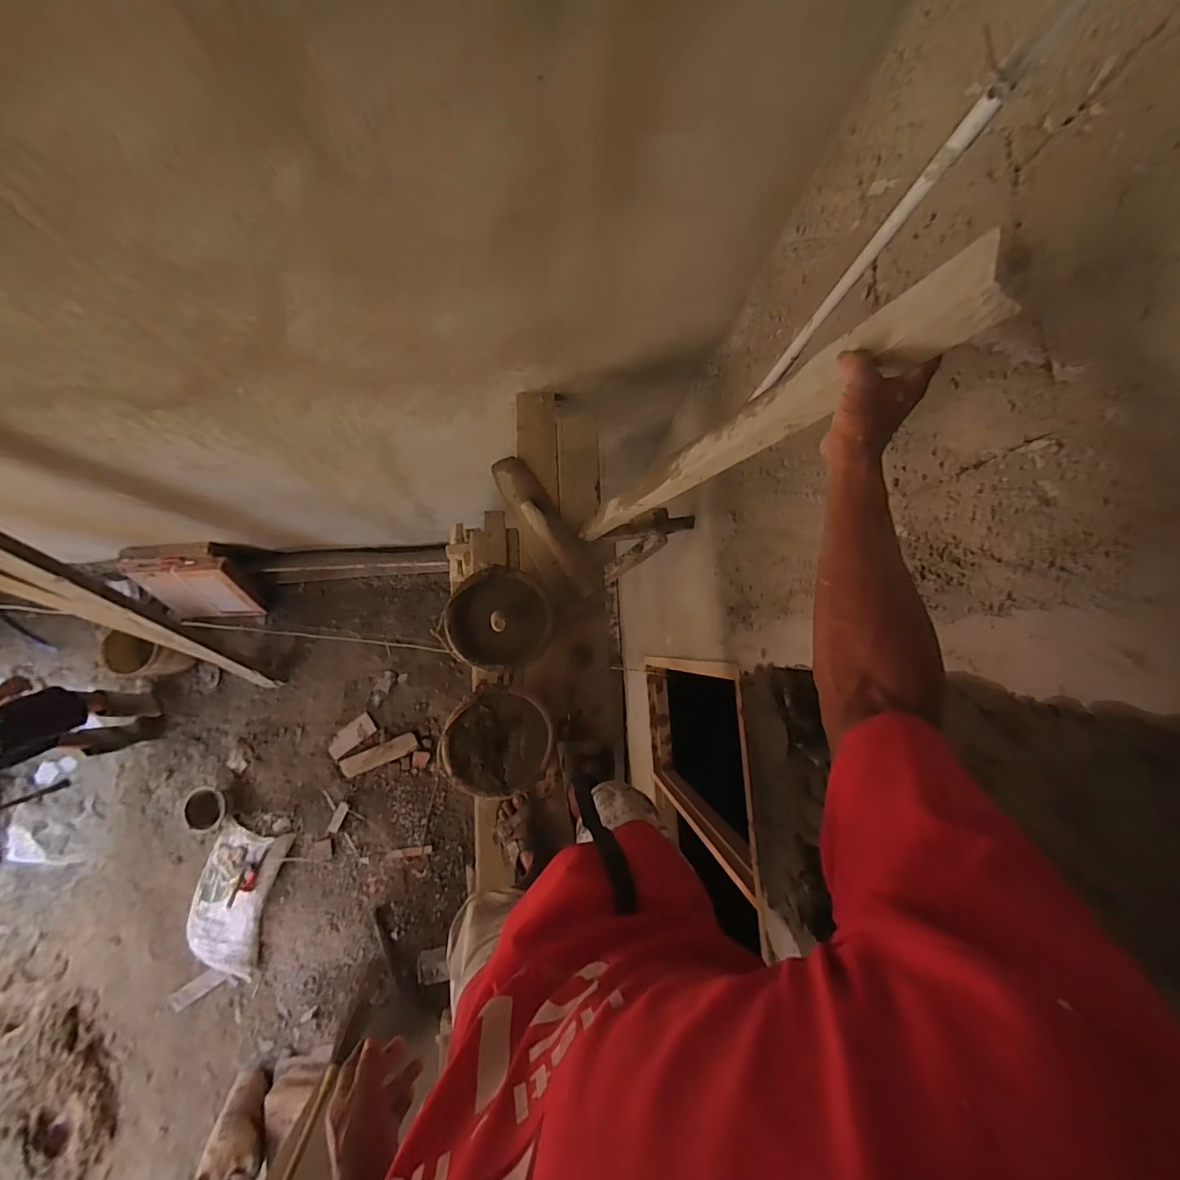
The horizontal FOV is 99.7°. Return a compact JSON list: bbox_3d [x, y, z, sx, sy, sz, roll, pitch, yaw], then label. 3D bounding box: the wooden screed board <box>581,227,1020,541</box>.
[{"bbox_3d":[0.163,-0.202,0.799,0.037,0.918,0.061,10,82,-17],"label":"wooden screed board"}]

